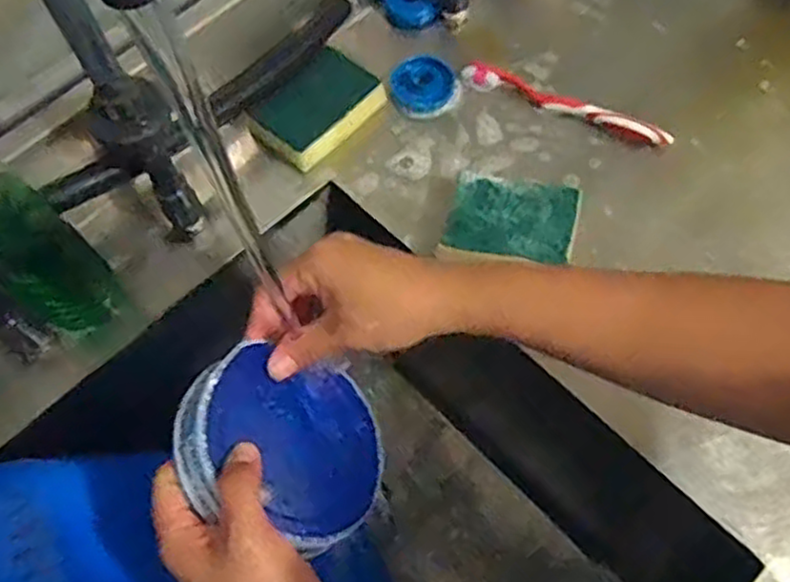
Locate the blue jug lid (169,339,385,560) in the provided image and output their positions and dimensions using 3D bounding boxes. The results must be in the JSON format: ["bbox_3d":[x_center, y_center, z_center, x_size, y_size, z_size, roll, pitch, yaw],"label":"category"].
[{"bbox_3d":[-0.062,0.086,0.416,0.118,0.024,0.102,32,49,-20],"label":"blue jug lid"}]

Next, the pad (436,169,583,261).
[{"bbox_3d":[0.089,-0.048,0.564,0.093,0.028,0.075,12,65,10],"label":"pad"}]

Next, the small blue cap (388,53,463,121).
[{"bbox_3d":[0.025,-0.179,0.641,0.056,0.015,0.063,-27,65,-9],"label":"small blue cap"}]

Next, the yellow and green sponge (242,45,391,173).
[{"bbox_3d":[-0.065,-0.157,0.626,0.102,0.027,0.079,-39,67,-15],"label":"yellow and green sponge"}]

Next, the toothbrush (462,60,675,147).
[{"bbox_3d":[0.144,-0.159,0.620,0.180,0.015,0.026,23,67,14],"label":"toothbrush"}]

